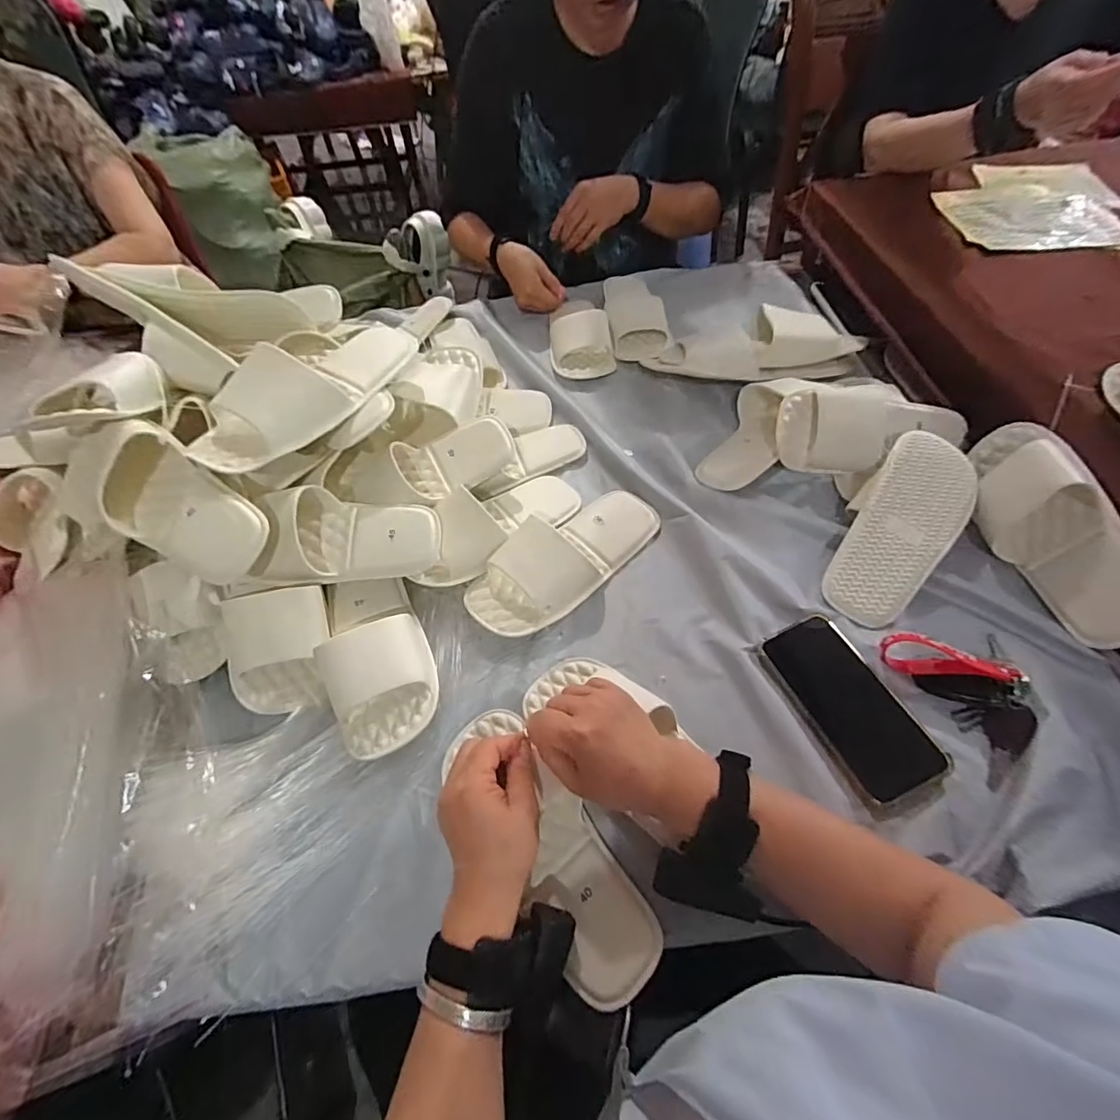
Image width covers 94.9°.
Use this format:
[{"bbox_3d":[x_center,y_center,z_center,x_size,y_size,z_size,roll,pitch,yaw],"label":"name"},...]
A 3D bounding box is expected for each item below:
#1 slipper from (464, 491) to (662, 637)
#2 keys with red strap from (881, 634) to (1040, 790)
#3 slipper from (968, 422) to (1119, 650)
[{"bbox_3d":[0.010,-0.007,0.568,0.239,0.053,0.098,-35,59,-19],"label":"slipper"},{"bbox_3d":[0.379,0.110,0.462,0.110,0.035,0.132,-22,55,-10],"label":"keys with red strap"},{"bbox_3d":[0.484,-0.032,0.506,0.053,0.084,0.237,-7,54,1],"label":"slipper"}]

